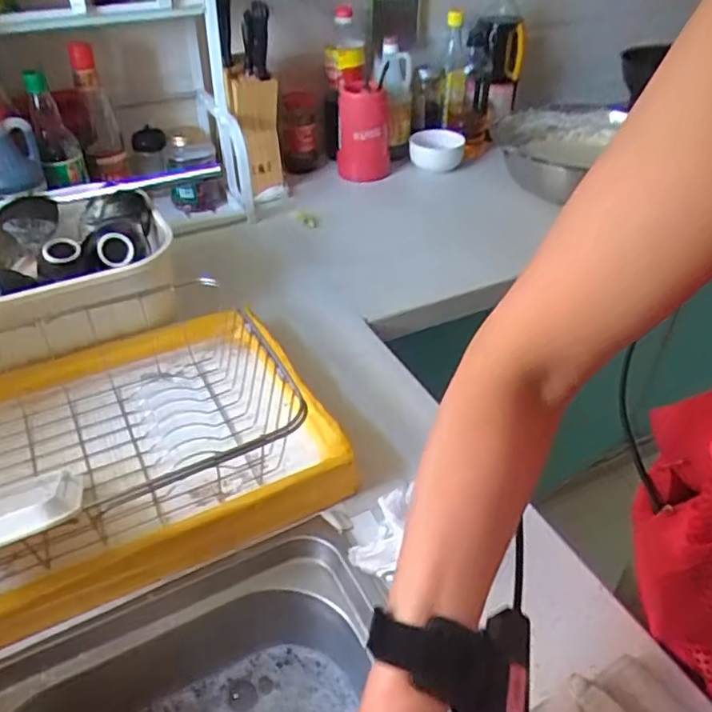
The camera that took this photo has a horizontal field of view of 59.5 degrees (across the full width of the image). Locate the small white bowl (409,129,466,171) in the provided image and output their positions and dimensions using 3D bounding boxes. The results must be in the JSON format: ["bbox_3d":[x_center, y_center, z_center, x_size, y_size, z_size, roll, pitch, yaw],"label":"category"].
[{"bbox_3d":[0.157,-0.397,1.208,0.099,0.062,0.107,0,39,0],"label":"small white bowl"}]

